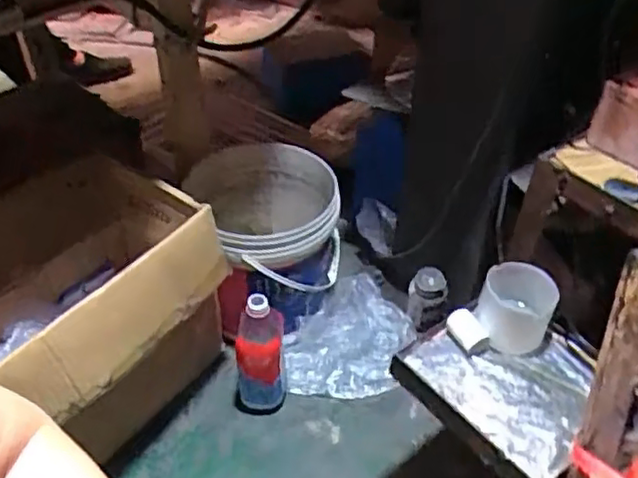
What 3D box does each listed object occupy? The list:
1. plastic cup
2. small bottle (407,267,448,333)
[{"bbox_3d":[0.247,0.088,0.827,0.088,0.081,0.076,20,46,20],"label":"plastic cup"},{"bbox_3d":[0.185,0.105,1.117,0.066,0.100,0.055,6,43,5],"label":"small bottle"}]

